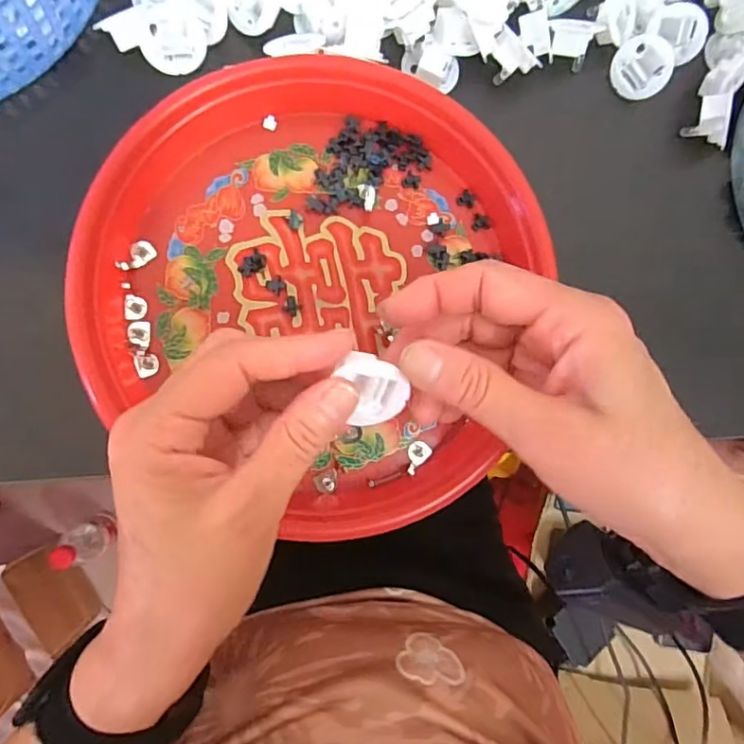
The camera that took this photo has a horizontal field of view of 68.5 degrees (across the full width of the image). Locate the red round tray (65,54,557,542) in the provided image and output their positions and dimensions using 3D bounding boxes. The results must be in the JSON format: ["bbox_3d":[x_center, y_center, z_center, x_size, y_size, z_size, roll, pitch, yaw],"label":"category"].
[{"bbox_3d":[-0.029,-0.041,0.287,0.228,0.030,0.242,0,88,-7],"label":"red round tray"}]

